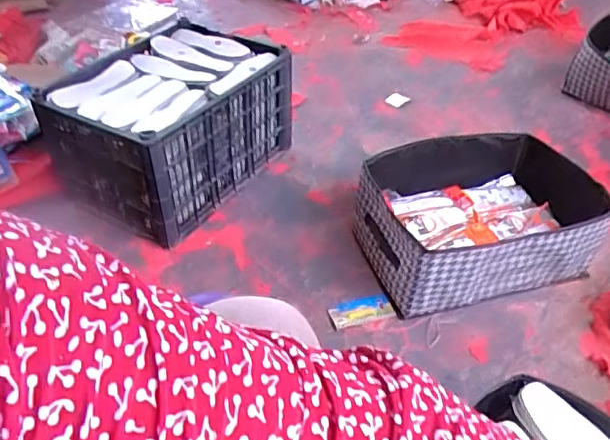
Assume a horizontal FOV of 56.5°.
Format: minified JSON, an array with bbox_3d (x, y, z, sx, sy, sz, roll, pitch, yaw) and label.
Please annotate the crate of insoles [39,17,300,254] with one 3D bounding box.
[{"bbox_3d":[-0.322,-0.242,1.415,0.386,0.275,0.492,23,45,24],"label":"crate of insoles"}]

